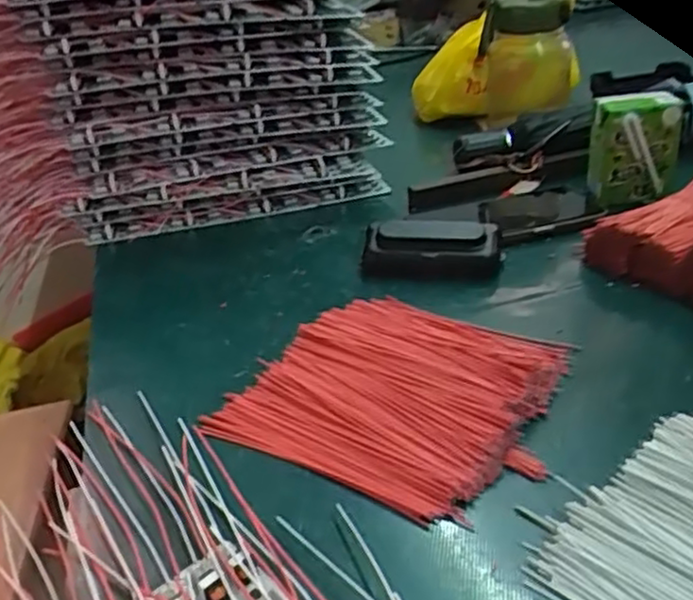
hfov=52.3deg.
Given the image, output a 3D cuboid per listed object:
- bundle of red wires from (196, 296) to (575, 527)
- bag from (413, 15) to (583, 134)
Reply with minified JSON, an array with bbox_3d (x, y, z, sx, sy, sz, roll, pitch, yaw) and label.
[{"bbox_3d":[0.028,0.047,0.412,0.169,0.017,0.155,13,34,29],"label":"bundle of red wires"},{"bbox_3d":[0.169,-0.267,0.827,0.188,0.100,0.147,-1,31,16],"label":"bag"}]

